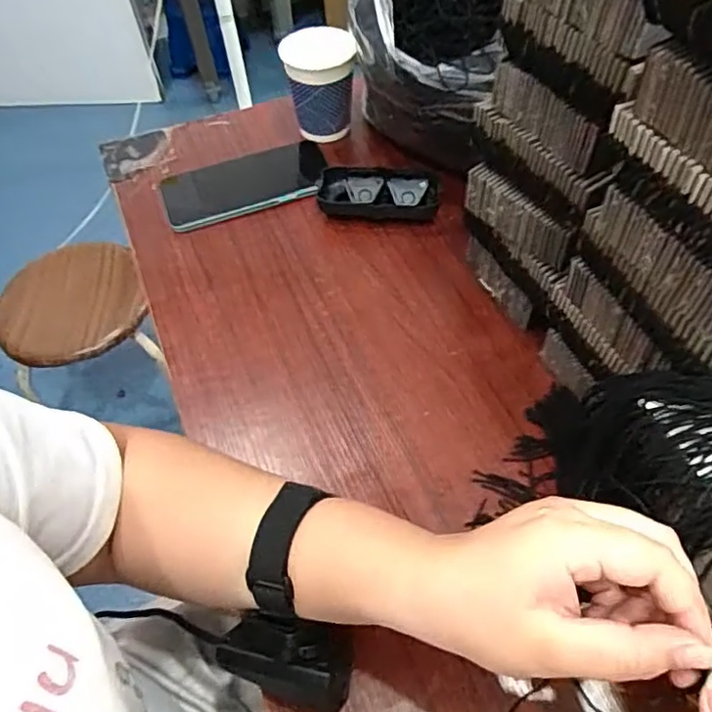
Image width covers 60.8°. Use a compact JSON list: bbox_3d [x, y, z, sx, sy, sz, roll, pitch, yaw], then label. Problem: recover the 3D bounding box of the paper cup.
[{"bbox_3d":[-0.035,-0.267,0.606,0.067,0.087,0.073,-1,53,4],"label":"paper cup"}]

